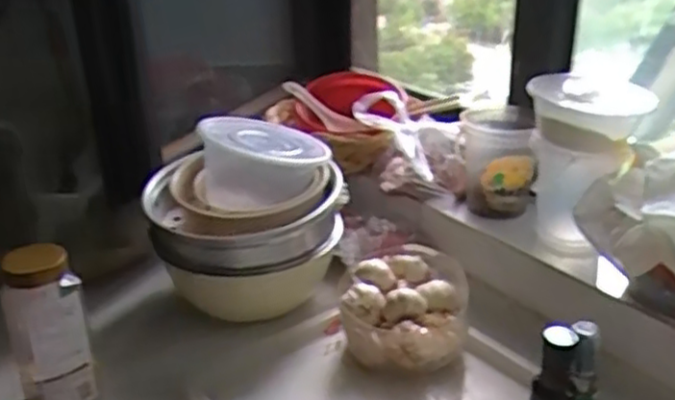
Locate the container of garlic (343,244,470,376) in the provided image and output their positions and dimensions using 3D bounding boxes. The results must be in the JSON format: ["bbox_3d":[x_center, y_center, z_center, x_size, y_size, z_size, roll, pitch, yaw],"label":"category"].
[{"bbox_3d":[0.084,0.140,0.910,0.157,0.099,0.158,2,26,7],"label":"container of garlic"}]

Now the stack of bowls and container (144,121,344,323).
[{"bbox_3d":[-0.126,0.031,0.979,0.257,0.240,0.198,-5,26,-6],"label":"stack of bowls and container"}]

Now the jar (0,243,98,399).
[{"bbox_3d":[-0.322,0.155,0.809,0.077,0.215,0.069,-16,29,-28],"label":"jar"}]

